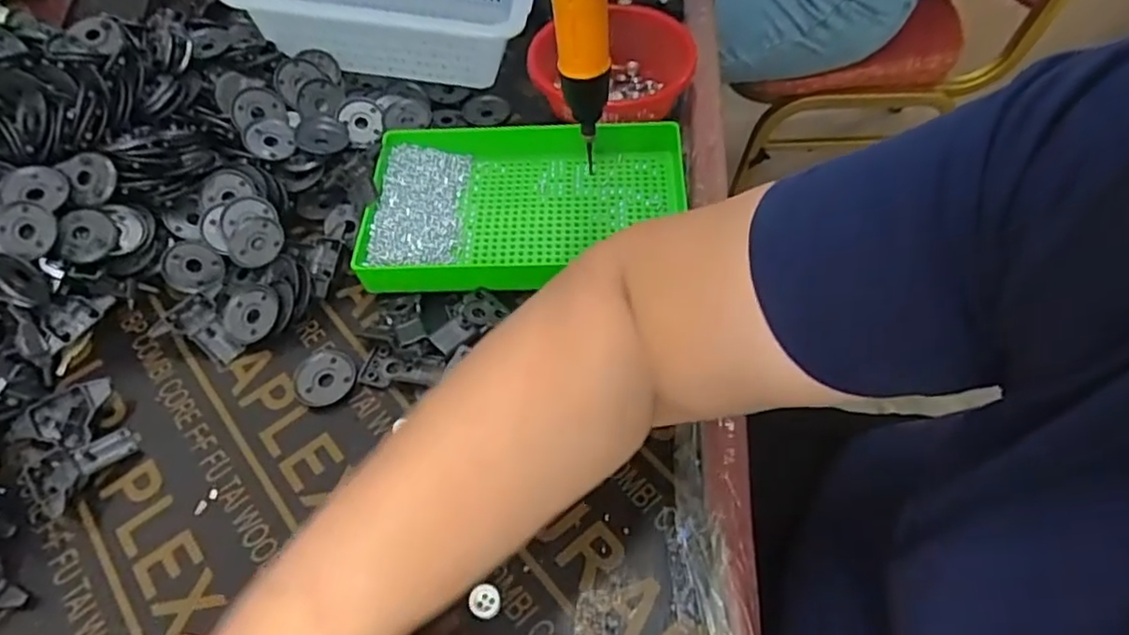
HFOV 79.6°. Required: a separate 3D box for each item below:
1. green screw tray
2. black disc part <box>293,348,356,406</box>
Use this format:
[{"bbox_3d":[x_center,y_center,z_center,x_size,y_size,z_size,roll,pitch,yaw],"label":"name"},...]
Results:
[{"bbox_3d":[-0.029,-0.089,0.534,0.246,0.035,0.149,-1,56,1],"label":"green screw tray"},{"bbox_3d":[-0.171,0.042,0.479,0.042,0.007,0.041,-1,56,1],"label":"black disc part"}]

